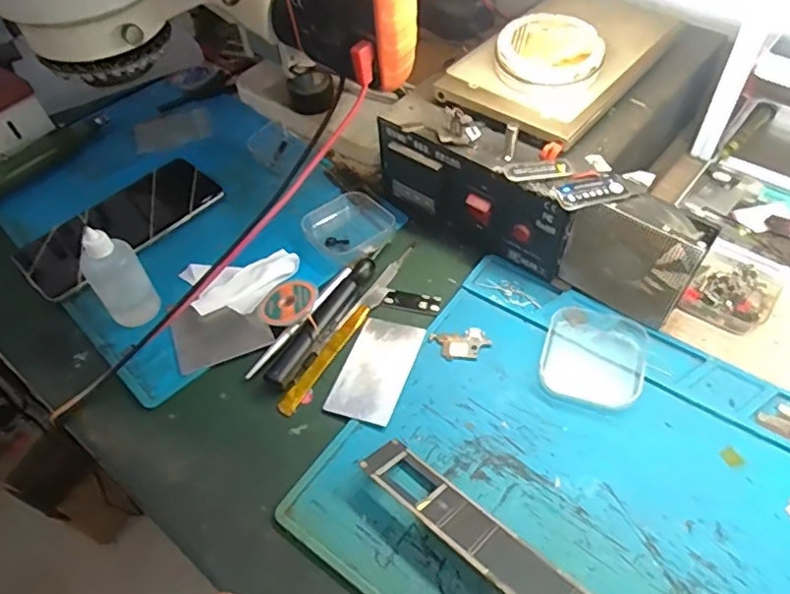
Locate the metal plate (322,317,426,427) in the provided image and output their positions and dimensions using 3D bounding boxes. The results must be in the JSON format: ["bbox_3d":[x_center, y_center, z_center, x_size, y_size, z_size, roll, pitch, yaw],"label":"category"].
[{"bbox_3d":[-0.012,0.049,0.404,0.044,0.004,0.084,15,50,15],"label":"metal plate"}]

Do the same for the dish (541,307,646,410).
[{"bbox_3d":[0.133,0.037,0.388,0.063,0.012,0.073,15,55,16],"label":"dish"}]

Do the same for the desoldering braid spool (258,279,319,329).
[{"bbox_3d":[-0.078,0.003,0.428,0.043,0.011,0.041,-3,52,3],"label":"desoldering braid spool"}]

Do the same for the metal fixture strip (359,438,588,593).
[{"bbox_3d":[0.057,0.138,0.310,0.180,0.015,0.032,32,61,27],"label":"metal fixture strip"}]

